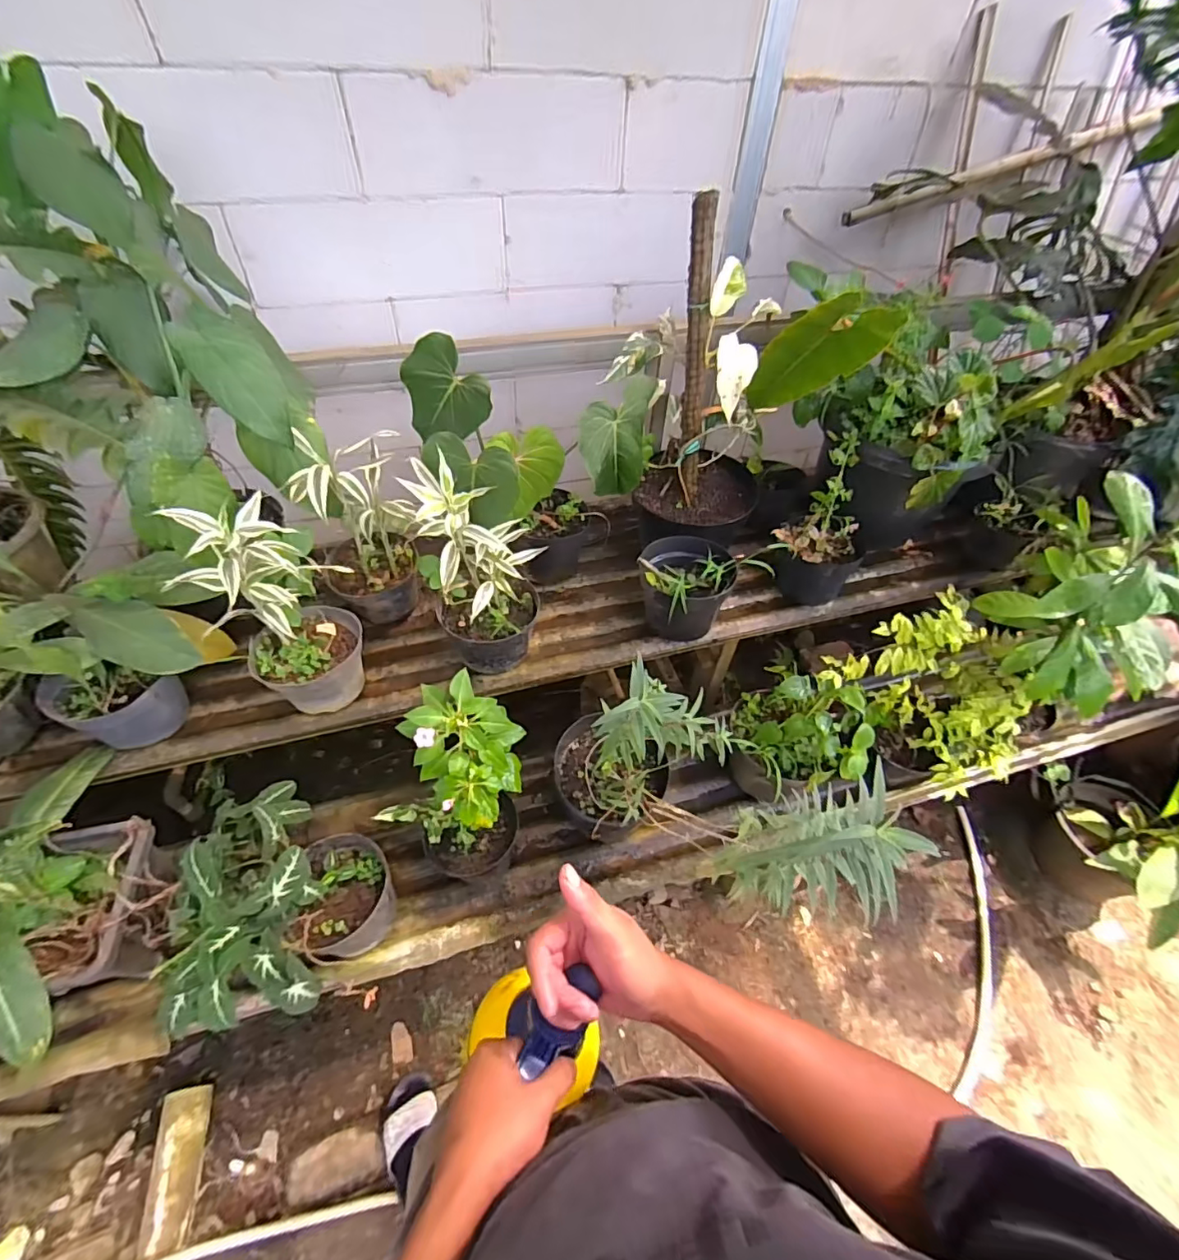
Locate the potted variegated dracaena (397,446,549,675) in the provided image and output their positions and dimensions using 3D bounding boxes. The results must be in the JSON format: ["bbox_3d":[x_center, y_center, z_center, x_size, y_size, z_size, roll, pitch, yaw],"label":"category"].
[{"bbox_3d":[-0.185,-0.097,0.952,0.189,0.356,0.167,-9,51,-11],"label":"potted variegated dracaena"}]

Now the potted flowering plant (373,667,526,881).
[{"bbox_3d":[-0.221,0.288,0.996,0.199,0.389,0.232,19,51,13],"label":"potted flowering plant"}]

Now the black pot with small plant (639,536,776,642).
[{"bbox_3d":[0.200,-0.086,1.086,0.189,0.154,0.164,-18,53,-17],"label":"black pot with small plant"}]

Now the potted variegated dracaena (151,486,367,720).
[{"bbox_3d":[-0.491,-0.032,0.883,0.168,0.359,0.182,22,52,15],"label":"potted variegated dracaena"}]

